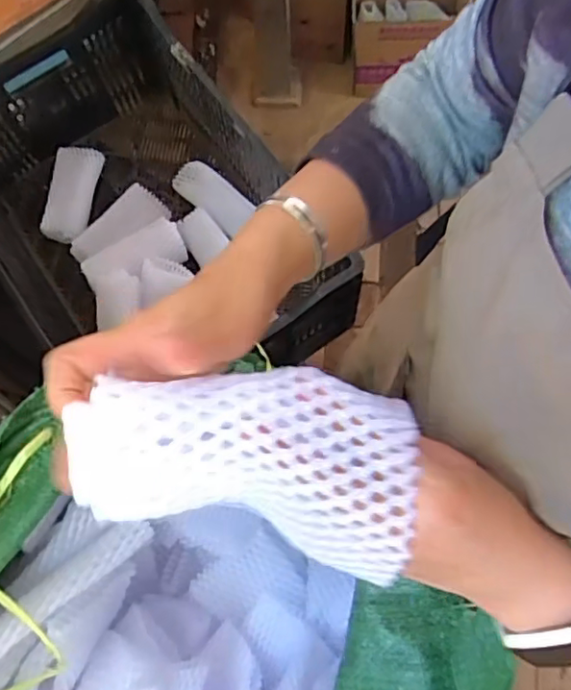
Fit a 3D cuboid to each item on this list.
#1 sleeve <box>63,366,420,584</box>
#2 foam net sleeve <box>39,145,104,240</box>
[{"bbox_3d":[-0.016,0.049,0.263,0.142,0.028,0.080,9,76,-2],"label":"sleeve"},{"bbox_3d":[-0.365,-0.259,1.010,0.075,0.044,0.169,10,76,4],"label":"foam net sleeve"}]

